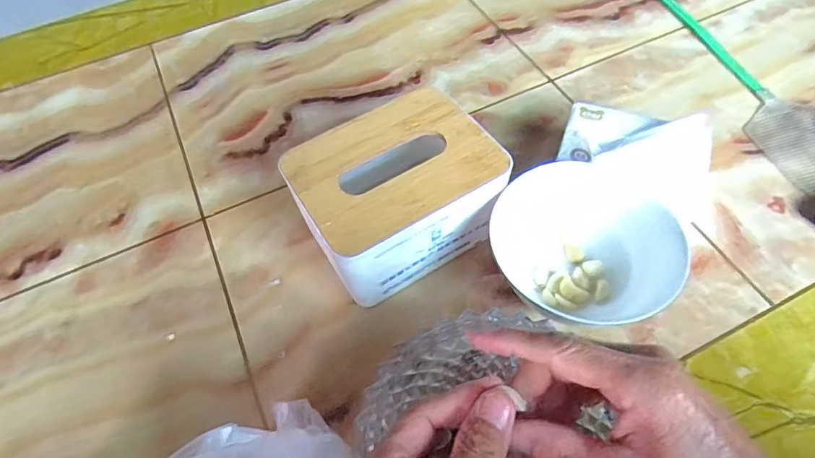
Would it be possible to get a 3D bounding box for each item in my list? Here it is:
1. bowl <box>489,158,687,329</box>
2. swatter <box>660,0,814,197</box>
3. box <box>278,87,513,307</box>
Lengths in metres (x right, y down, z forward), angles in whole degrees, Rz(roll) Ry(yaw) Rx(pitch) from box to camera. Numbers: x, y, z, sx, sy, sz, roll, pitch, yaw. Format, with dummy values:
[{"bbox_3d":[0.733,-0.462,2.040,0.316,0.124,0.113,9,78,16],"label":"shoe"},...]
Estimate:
[{"bbox_3d":[0.138,0.014,0.399,0.136,0.068,0.118,3,57,6],"label":"bowl"},{"bbox_3d":[0.366,-0.226,0.575,0.101,0.008,0.461,-12,56,-4],"label":"swatter"},{"bbox_3d":[-0.009,-0.025,0.416,0.157,0.096,0.119,-28,59,-14],"label":"box"}]

